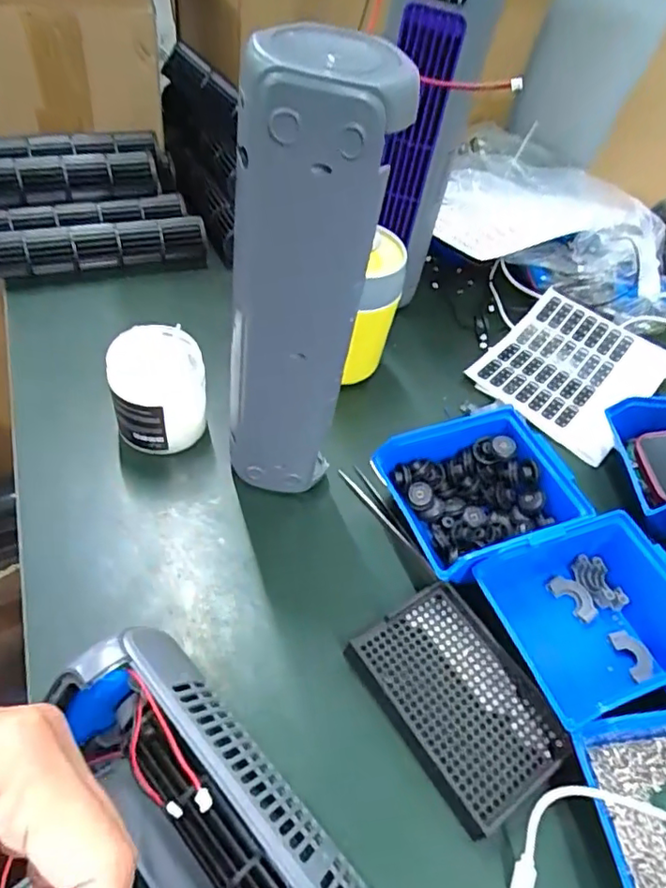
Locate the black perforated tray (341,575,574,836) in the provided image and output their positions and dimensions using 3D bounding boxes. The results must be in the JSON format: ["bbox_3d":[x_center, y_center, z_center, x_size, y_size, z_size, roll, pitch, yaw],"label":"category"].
[{"bbox_3d":[0.085,0.166,0.391,0.093,0.017,0.133,-24,59,-26],"label":"black perforated tray"}]

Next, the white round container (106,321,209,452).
[{"bbox_3d":[-0.144,-0.039,0.496,0.073,0.093,0.074,-2,52,-11],"label":"white round container"}]

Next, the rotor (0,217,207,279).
[{"bbox_3d":[-0.254,-0.210,0.635,0.233,0.038,0.040,-10,54,-18],"label":"rotor"}]

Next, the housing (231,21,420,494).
[{"bbox_3d":[-0.024,-0.077,0.394,0.082,0.319,0.069,-1,52,-11],"label":"housing"}]

